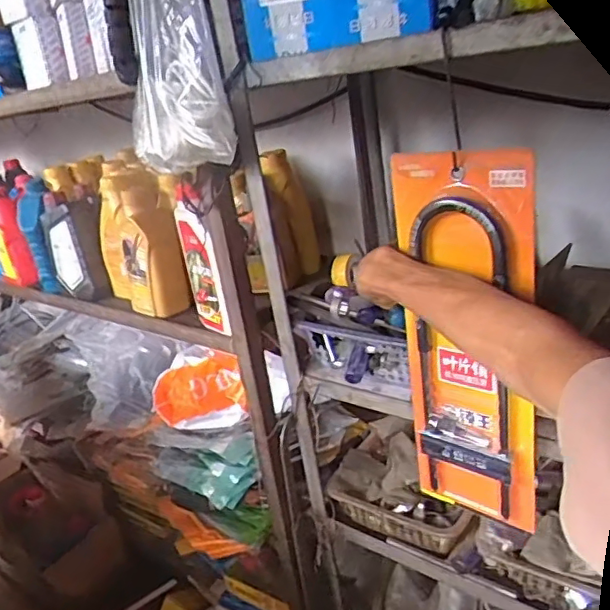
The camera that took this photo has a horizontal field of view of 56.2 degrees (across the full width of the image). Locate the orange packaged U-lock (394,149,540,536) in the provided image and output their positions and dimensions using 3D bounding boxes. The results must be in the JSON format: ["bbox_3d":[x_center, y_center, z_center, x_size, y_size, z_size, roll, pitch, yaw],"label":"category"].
[{"bbox_3d":[0.169,0.051,0.603,0.142,0.408,0.035,5,25,31],"label":"orange packaged U-lock"}]

